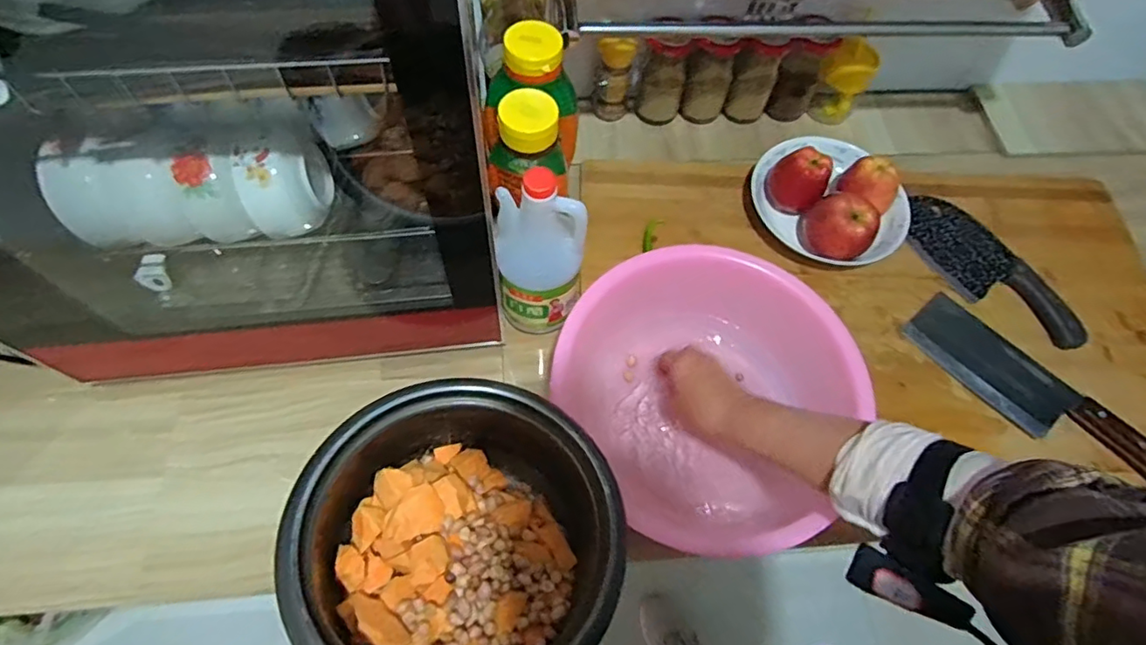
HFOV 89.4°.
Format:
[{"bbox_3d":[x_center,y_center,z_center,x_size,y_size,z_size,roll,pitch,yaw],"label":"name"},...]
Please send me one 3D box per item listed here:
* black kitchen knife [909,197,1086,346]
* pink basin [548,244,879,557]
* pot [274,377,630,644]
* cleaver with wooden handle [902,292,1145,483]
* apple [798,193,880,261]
[{"bbox_3d":[0.489,-0.063,0.680,0.094,0.018,0.232,-25,69,-14],"label":"black kitchen knife"},{"bbox_3d":[0.128,0.066,0.549,0.248,0.094,0.282,-32,71,-16],"label":"pink basin"},{"bbox_3d":[-0.081,0.163,0.452,0.224,0.132,0.216,1,65,-3],"label":"pot"},{"bbox_3d":[0.496,0.076,0.607,0.078,0.028,0.281,-41,74,-19],"label":"cleaver with wooden handle"},{"bbox_3d":[0.301,-0.106,0.661,0.079,0.071,0.065,36,68,13],"label":"apple"}]

